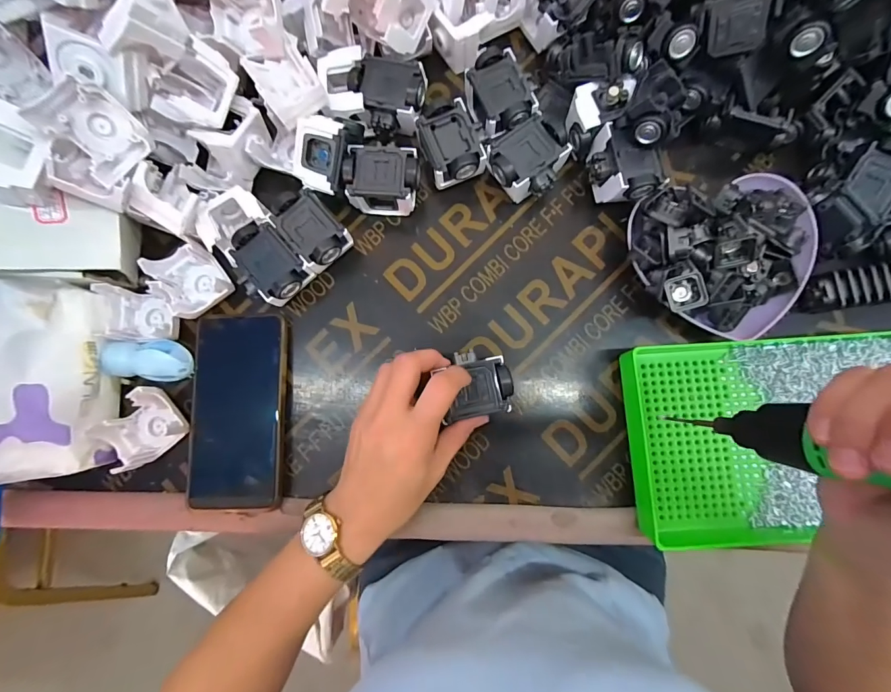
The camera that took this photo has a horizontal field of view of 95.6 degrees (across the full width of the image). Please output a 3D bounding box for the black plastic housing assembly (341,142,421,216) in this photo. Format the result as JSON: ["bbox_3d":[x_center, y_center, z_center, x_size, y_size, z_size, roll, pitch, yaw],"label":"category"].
[{"bbox_3d":[-0.051,-0.141,0.346,0.060,0.047,0.047,4,84,2],"label":"black plastic housing assembly"}]

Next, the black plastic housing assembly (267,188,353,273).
[{"bbox_3d":[-0.112,-0.096,0.345,0.043,0.043,0.068,-43,85,-3],"label":"black plastic housing assembly"}]

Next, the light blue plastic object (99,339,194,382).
[{"bbox_3d":[-0.248,0.011,0.341,0.067,0.022,0.034,6,84,2],"label":"light blue plastic object"}]

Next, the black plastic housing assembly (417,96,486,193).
[{"bbox_3d":[0.007,-0.168,0.349,0.049,0.043,0.064,-19,84,0],"label":"black plastic housing assembly"}]

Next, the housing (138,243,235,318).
[{"bbox_3d":[-0.215,-0.054,0.340,0.049,0.033,0.053,-41,84,-3],"label":"housing"}]

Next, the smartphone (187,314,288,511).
[{"bbox_3d":[-0.176,0.054,0.344,0.078,0.015,0.160,-2,84,2],"label":"smartphone"}]

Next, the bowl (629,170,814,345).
[{"bbox_3d":[0.223,-0.069,0.321,0.142,0.054,0.120,-13,84,0],"label":"bowl"}]

